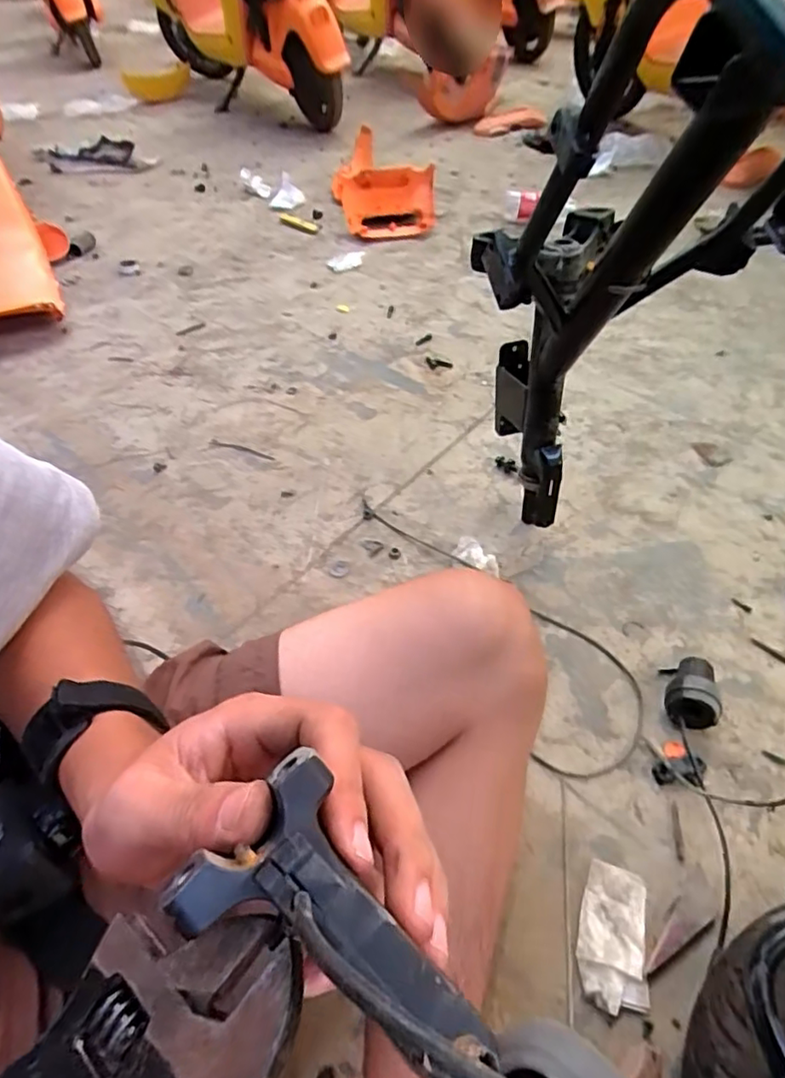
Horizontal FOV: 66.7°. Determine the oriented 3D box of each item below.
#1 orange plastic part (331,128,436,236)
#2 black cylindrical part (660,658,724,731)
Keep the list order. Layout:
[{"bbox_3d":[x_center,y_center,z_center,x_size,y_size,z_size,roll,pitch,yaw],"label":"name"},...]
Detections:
[{"bbox_3d":[-0.028,-0.867,1.444,0.224,0.142,0.342,-7,48,-3],"label":"orange plastic part"},{"bbox_3d":[0.312,0.158,0.629,0.053,0.051,0.076,8,48,10],"label":"black cylindrical part"}]

